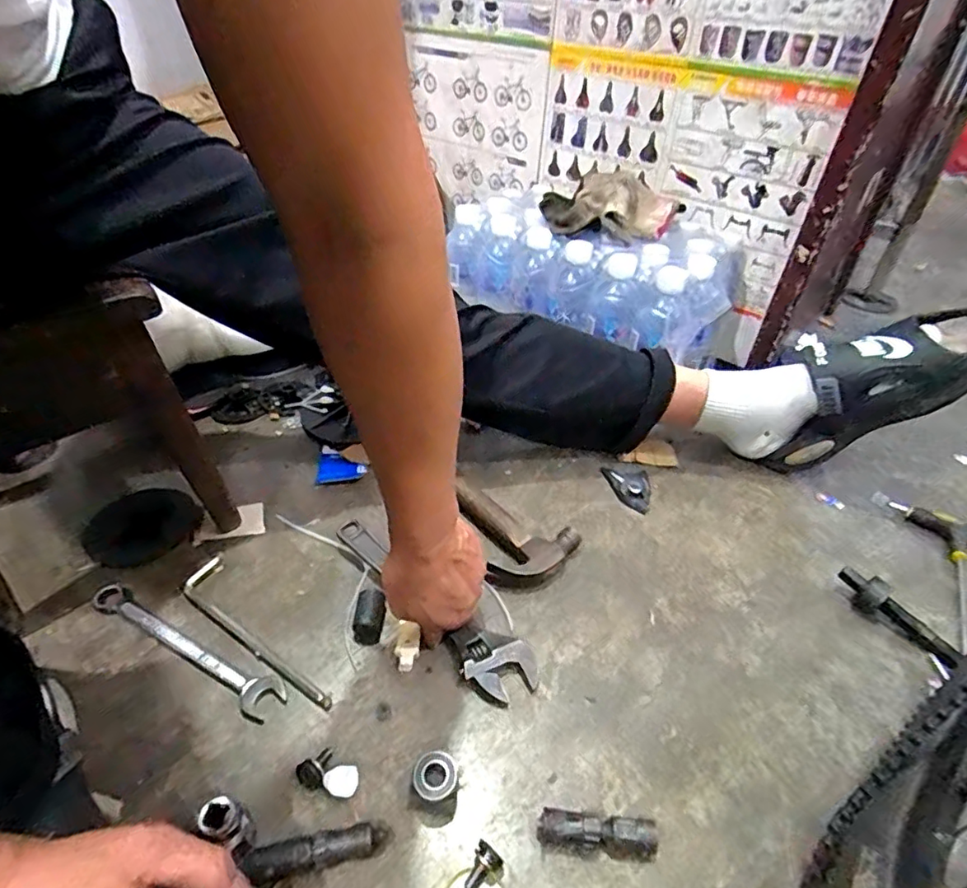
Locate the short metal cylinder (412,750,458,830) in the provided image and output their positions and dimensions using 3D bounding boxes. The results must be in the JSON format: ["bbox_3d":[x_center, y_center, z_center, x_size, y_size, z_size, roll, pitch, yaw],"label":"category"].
[{"bbox_3d":[-0.034,0.247,0.399,0.030,0.033,0.037,-8,41,-13],"label":"short metal cylinder"}]

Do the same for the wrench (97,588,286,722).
[{"bbox_3d":[-0.260,0.174,0.485,0.210,0.011,0.035,22,43,21],"label":"wrench"}]

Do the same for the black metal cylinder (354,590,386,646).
[{"bbox_3d":[-0.104,0.158,0.512,0.026,0.021,0.047,1,40,-2],"label":"black metal cylinder"}]

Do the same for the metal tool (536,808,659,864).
[{"bbox_3d":[0.080,0.271,0.387,0.080,0.027,0.023,4,40,1],"label":"metal tool"}]

